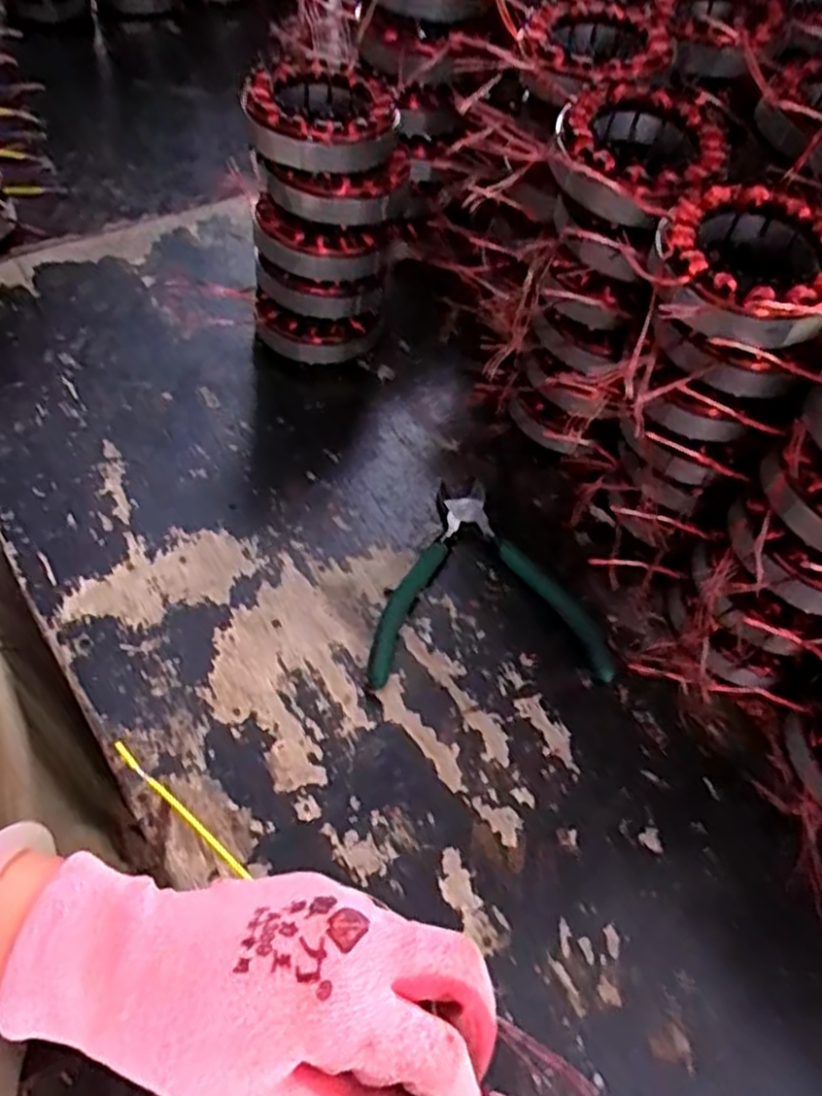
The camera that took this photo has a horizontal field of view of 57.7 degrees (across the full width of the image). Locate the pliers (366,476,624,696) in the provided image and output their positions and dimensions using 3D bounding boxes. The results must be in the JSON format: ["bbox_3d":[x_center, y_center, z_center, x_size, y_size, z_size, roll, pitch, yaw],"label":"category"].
[{"bbox_3d":[0.042,0.017,0.437,0.133,0.013,0.134,0,56,-5],"label":"pliers"}]

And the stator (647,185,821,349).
[{"bbox_3d":[0.151,-0.127,0.347,0.094,0.036,0.094,2,55,-3],"label":"stator"}]

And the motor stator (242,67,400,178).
[{"bbox_3d":[-0.054,-0.253,0.434,0.081,0.032,0.087,-9,57,-11],"label":"motor stator"}]

